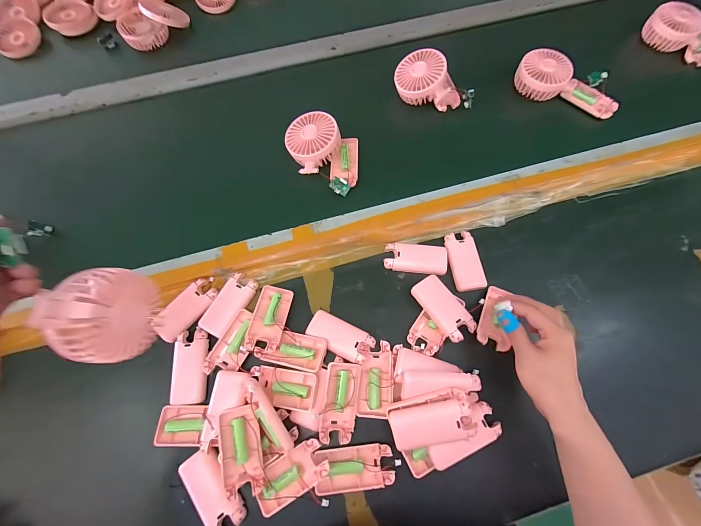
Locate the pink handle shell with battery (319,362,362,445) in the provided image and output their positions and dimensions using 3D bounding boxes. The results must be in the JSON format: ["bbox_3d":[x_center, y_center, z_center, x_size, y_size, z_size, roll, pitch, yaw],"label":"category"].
[{"bbox_3d":[-0.013,0.177,0.386,0.043,0.016,0.093,7,71,3],"label":"pink handle shell with battery"}]

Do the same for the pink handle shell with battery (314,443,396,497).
[{"bbox_3d":[0.005,0.251,0.370,0.092,0.013,0.047,-7,71,-2],"label":"pink handle shell with battery"}]

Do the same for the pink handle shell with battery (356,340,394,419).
[{"bbox_3d":[0.033,0.155,0.406,0.046,0.018,0.093,2,71,1],"label":"pink handle shell with battery"}]

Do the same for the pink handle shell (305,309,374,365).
[{"bbox_3d":[-0.015,0.103,0.427,0.093,0.025,0.044,28,73,10],"label":"pink handle shell"}]

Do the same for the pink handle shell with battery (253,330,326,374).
[{"bbox_3d":[-0.080,0.116,0.409,0.090,0.020,0.044,11,71,5],"label":"pink handle shell with battery"}]

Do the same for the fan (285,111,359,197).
[{"bbox_3d":[-0.046,-0.183,0.497,0.128,0.050,0.105,19,72,7],"label":"fan"}]

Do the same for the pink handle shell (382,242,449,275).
[{"bbox_3d":[0.102,-0.007,0.471,0.094,0.014,0.046,6,71,3],"label":"pink handle shell"}]

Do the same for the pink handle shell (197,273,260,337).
[{"bbox_3d":[-0.179,0.061,0.446,0.044,0.011,0.094,29,73,10],"label":"pink handle shell"}]

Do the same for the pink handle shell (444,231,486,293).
[{"bbox_3d":[0.176,-0.003,0.466,0.046,0.014,0.091,-8,71,-2],"label":"pink handle shell"}]

